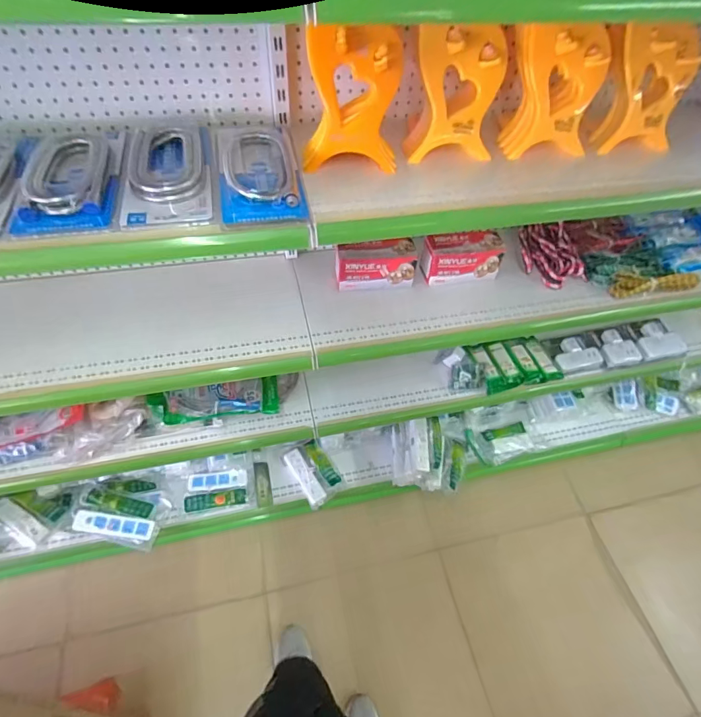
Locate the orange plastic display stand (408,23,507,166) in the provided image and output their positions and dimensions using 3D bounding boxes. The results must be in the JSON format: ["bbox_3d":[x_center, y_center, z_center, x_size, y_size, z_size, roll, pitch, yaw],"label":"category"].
[{"bbox_3d":[0.196,-0.492,0.788,0.157,0.182,0.128,2,52,-2],"label":"orange plastic display stand"}]

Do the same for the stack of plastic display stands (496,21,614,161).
[{"bbox_3d":[0.395,-0.508,0.814,0.169,0.189,0.113,-10,53,-11],"label":"stack of plastic display stands"}]

